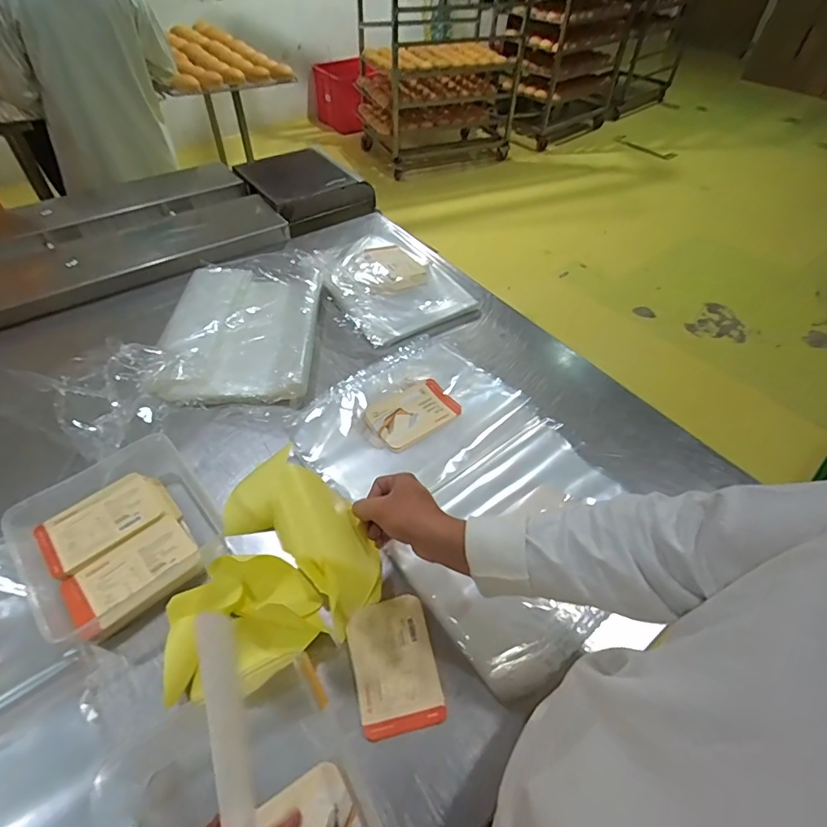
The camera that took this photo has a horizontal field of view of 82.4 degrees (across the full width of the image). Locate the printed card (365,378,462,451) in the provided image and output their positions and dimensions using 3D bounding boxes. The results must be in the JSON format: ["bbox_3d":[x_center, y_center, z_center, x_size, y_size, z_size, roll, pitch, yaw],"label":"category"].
[{"bbox_3d":[0.002,-0.002,0.732,0.138,0.009,0.095,-29,55,-24],"label":"printed card"}]

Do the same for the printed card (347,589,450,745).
[{"bbox_3d":[-0.022,0.270,0.518,0.086,0.005,0.132,-8,52,-14],"label":"printed card"}]

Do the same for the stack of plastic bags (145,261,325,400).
[{"bbox_3d":[-0.306,-0.155,0.838,0.261,0.039,0.357,-2,49,-3],"label":"stack of plastic bags"}]

